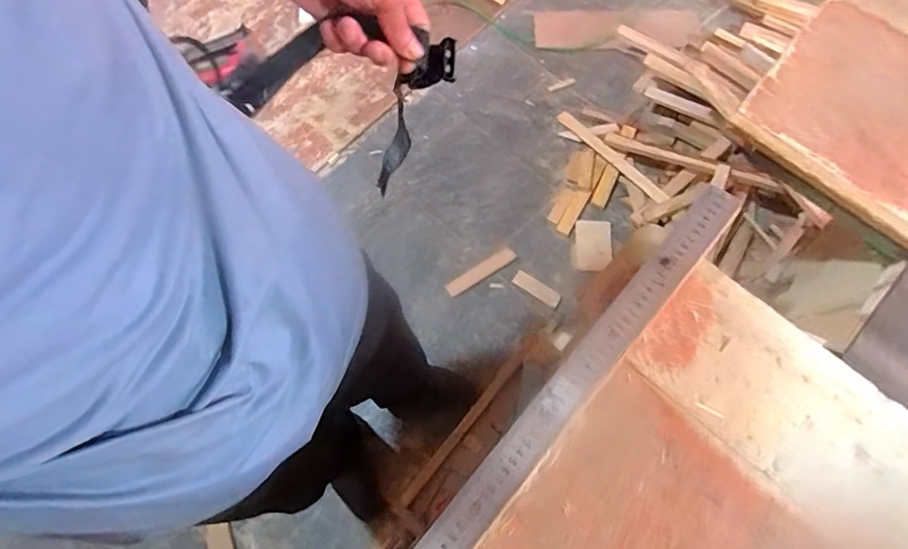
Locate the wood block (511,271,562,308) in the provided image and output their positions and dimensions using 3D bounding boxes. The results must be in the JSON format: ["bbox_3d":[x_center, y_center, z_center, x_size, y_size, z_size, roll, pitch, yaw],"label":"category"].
[{"bbox_3d":[0.223,0.039,1.386,0.135,0.014,0.044,35,76,12],"label":"wood block"}]

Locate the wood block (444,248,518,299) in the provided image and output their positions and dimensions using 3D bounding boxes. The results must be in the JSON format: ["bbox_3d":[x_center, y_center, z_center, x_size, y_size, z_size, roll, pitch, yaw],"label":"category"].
[{"bbox_3d":[0.076,-0.007,1.421,0.212,0.012,0.045,-33,73,-9],"label":"wood block"}]

